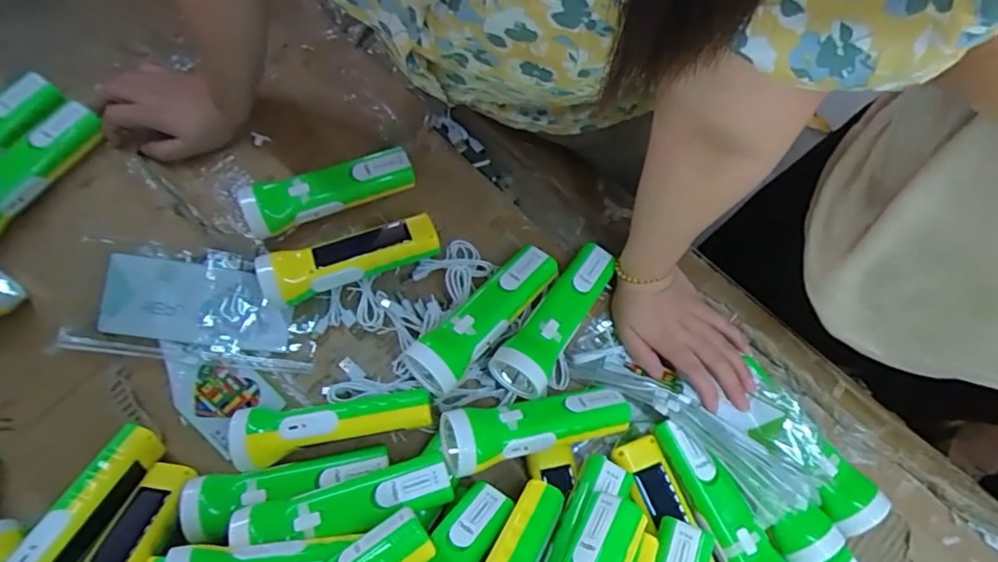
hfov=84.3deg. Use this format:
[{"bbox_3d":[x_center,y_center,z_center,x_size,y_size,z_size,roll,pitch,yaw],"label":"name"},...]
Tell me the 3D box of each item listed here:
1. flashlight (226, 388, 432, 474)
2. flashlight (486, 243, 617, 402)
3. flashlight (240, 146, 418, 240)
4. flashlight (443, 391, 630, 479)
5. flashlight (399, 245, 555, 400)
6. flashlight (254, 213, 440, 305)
[{"bbox_3d":[-0.147,0.125,0.493,0.171,0.051,0.048,-12,69,-3],"label":"flashlight"},{"bbox_3d":[0.056,0.031,0.529,0.050,0.059,0.169,30,73,13],"label":"flashlight"},{"bbox_3d":[-0.175,-0.096,0.577,0.174,0.055,0.053,-23,70,-7],"label":"flashlight"},{"bbox_3d":[0.037,0.126,0.485,0.169,0.048,0.056,-6,68,-19],"label":"flashlight"},{"bbox_3d":[-0.013,0.032,0.529,0.054,0.055,0.176,38,62,13],"label":"flashlight"},{"bbox_3d":[-0.147,-0.025,0.550,0.175,0.055,0.056,-21,70,-6],"label":"flashlight"}]

